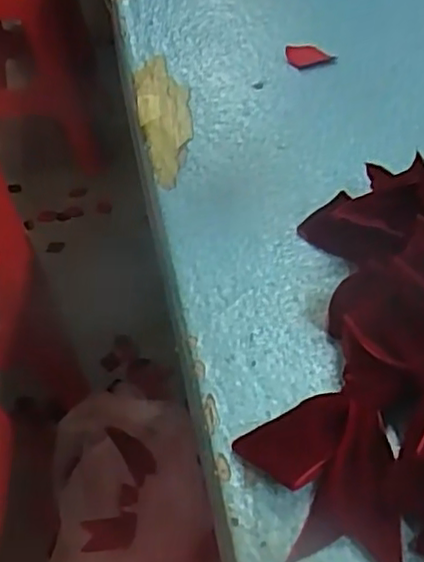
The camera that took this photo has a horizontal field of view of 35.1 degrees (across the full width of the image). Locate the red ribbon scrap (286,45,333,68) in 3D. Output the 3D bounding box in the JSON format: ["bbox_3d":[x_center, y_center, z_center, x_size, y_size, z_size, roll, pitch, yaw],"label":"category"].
[{"bbox_3d":[0.079,-0.190,0.568,0.027,0.009,0.035,-29,48,-23],"label":"red ribbon scrap"}]

